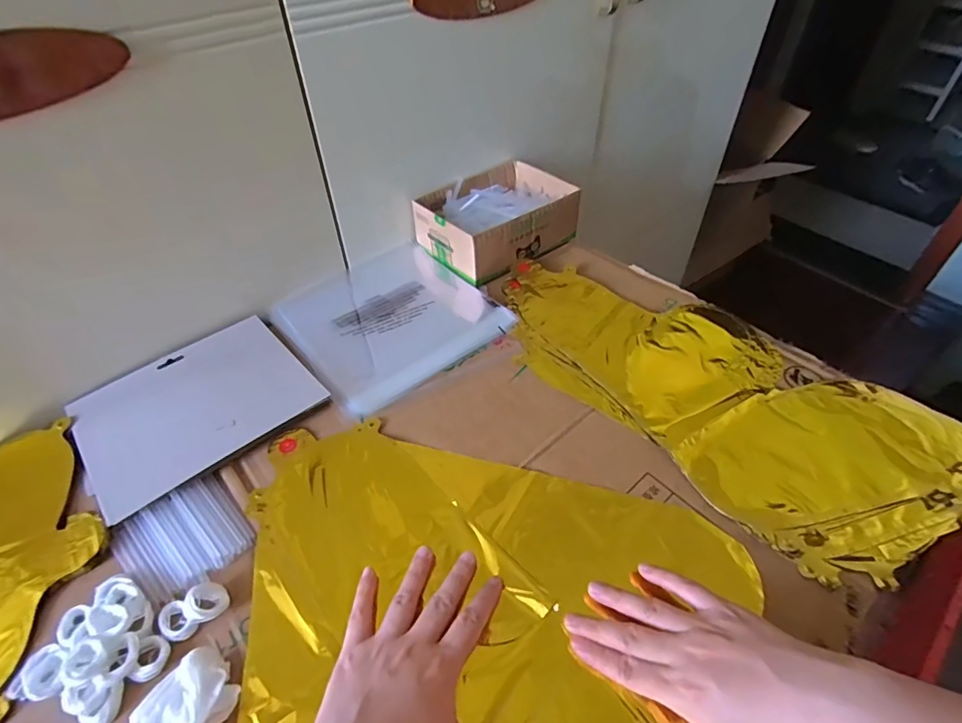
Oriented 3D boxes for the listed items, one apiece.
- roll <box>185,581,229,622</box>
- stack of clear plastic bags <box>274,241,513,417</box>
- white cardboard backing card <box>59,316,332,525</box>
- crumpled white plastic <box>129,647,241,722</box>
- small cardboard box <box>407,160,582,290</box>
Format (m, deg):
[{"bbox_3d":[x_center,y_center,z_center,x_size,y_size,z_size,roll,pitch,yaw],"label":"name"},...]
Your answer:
[{"bbox_3d":[-0.189,0.165,0.345,0.024,0.014,0.023,0,45,0],"label":"roll"},{"bbox_3d":[-0.108,-0.060,0.573,0.211,0.008,0.228,-31,53,-26],"label":"stack of clear plastic bags"},{"bbox_3d":[-0.268,0.039,0.473,0.191,0.011,0.155,-33,54,-28],"label":"white cardboard backing card"},{"bbox_3d":[-0.176,0.207,0.300,0.044,0.022,0.053,23,50,21],"label":"crumpled white plastic"},{"bbox_3d":[0.018,-0.190,0.655,0.189,0.062,0.147,-33,54,-28],"label":"small cardboard box"}]

